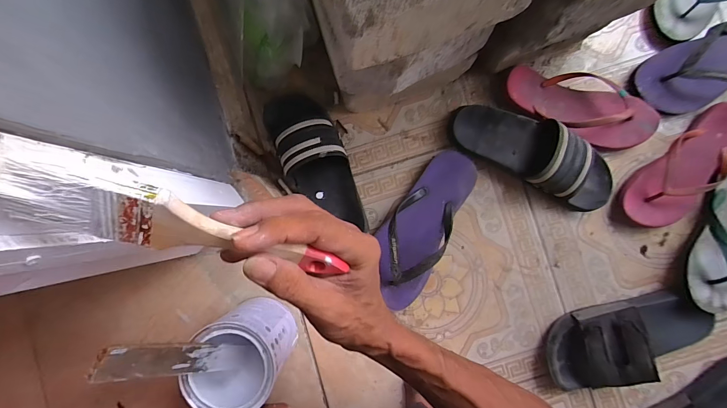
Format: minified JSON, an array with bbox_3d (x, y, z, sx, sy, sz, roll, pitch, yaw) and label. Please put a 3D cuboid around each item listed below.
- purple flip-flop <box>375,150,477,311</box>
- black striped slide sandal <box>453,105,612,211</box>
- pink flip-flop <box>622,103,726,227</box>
[{"bbox_3d":[0.088,0.037,0.532,0.095,0.053,0.267,27,89,2],"label":"purple flip-flop"},{"bbox_3d":[0.267,-0.082,0.526,0.267,0.065,0.099,29,89,2],"label":"black striped slide sandal"},{"bbox_3d":[0.531,-0.061,0.549,0.232,0.057,0.095,-41,88,0],"label":"pink flip-flop"}]

